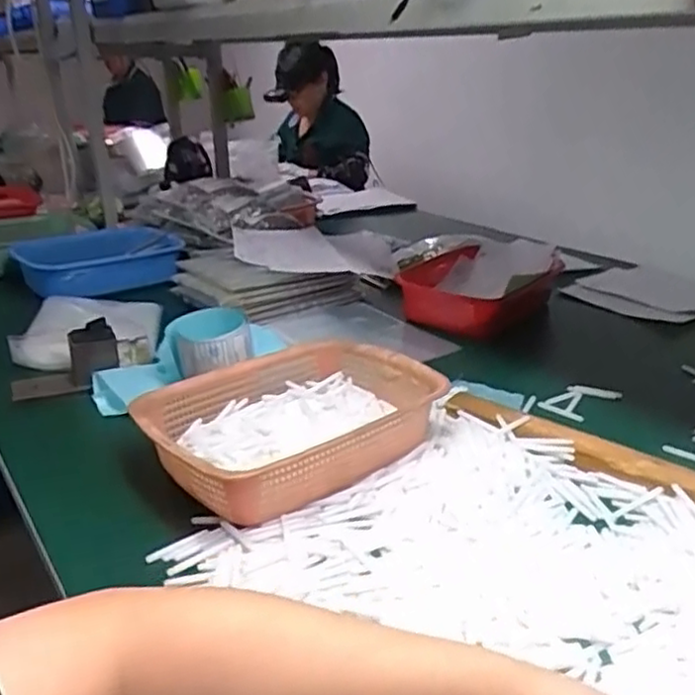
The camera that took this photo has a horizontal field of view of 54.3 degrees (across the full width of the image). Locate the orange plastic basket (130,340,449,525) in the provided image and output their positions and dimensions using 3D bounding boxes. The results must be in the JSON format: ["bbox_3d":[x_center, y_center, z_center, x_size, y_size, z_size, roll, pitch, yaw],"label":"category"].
[{"bbox_3d":[-0.058,0.078,0.718,0.289,0.071,0.212,-19,29,-35],"label":"orange plastic basket"}]

